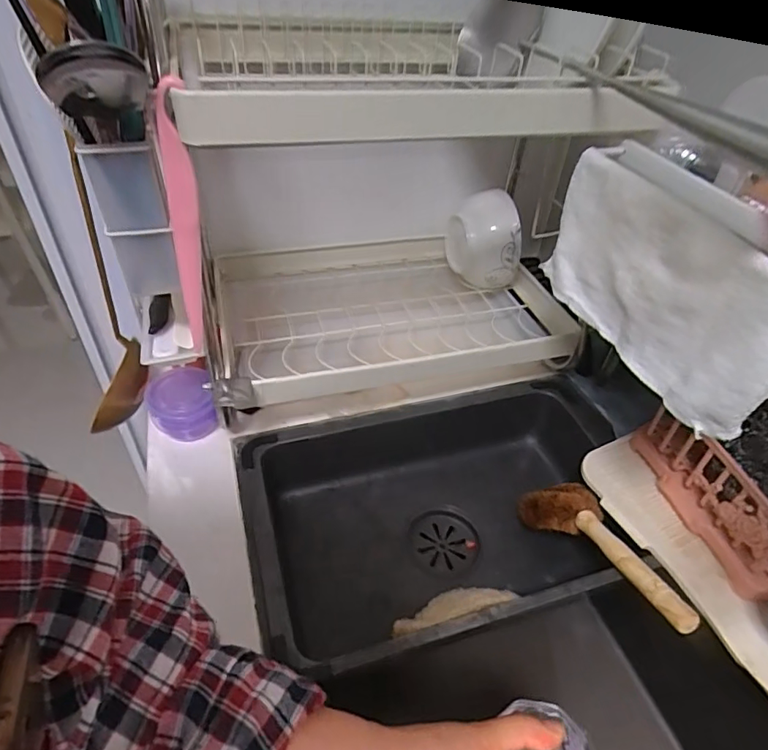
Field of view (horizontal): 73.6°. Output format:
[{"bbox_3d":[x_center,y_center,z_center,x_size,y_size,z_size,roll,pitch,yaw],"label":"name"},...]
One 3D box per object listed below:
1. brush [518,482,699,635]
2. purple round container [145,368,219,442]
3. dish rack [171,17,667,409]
[{"bbox_3d":[0.199,0.158,0.470,0.065,0.043,0.201,-9,20,-14],"label":"brush"},{"bbox_3d":[-0.201,0.030,0.513,0.060,0.049,0.060,-1,36,0],"label":"purple round container"},{"bbox_3d":[0.026,-0.140,0.501,0.399,0.312,0.224,-12,37,-14],"label":"dish rack"}]

